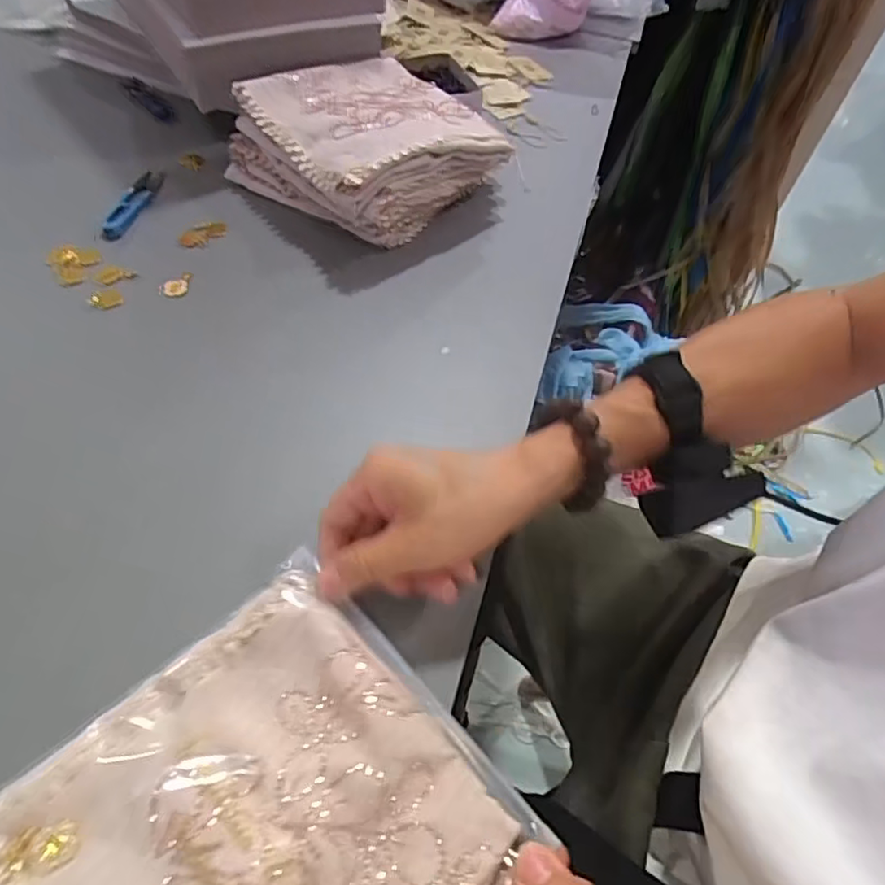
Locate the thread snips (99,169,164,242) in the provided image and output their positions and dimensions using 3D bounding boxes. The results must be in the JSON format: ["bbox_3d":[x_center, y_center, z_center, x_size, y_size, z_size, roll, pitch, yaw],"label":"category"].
[{"bbox_3d":[-0.281,-0.219,0.538,0.029,0.006,0.104,8,54,1],"label":"thread snips"}]

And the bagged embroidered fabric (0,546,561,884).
[{"bbox_3d":[-0.084,0.177,0.266,0.186,0.017,0.192,40,61,22],"label":"bagged embroidered fabric"}]

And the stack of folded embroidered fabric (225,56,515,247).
[{"bbox_3d":[-0.067,-0.276,0.551,0.197,0.082,0.189,-36,65,-26],"label":"stack of folded embroidered fabric"}]

